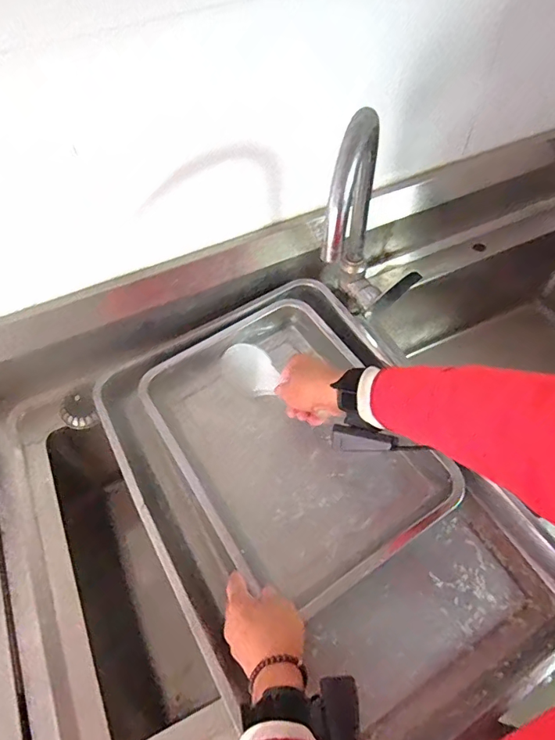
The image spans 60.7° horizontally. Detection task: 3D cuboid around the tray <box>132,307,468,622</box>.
[{"bbox_3d":[0.015,0.087,0.644,0.288,0.040,0.384,-29,61,-17],"label":"tray"}]

